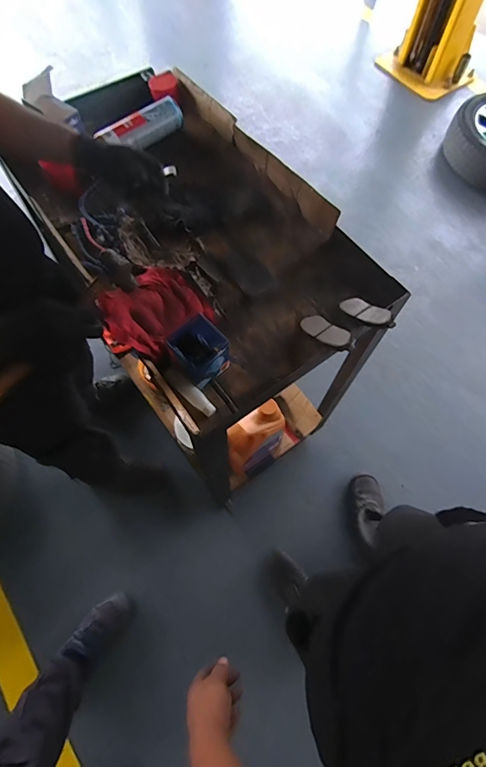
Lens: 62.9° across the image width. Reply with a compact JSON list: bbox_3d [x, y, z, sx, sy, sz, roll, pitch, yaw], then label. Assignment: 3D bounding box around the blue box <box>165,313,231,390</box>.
[{"bbox_3d":[-0.072,-0.055,0.644,0.086,0.082,0.080,43,72,16],"label":"blue box"}]

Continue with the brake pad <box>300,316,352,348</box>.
[{"bbox_3d":[0.141,-0.089,0.681,0.044,0.012,0.107,-32,45,-16],"label":"brake pad"}]

